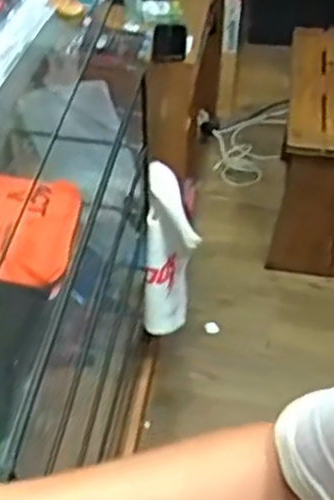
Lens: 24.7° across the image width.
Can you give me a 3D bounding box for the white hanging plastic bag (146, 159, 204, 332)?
[{"bbox_3d":[0.012,0.003,1.705,0.113,0.395,0.135,2,45,0],"label":"white hanging plastic bag"}]

